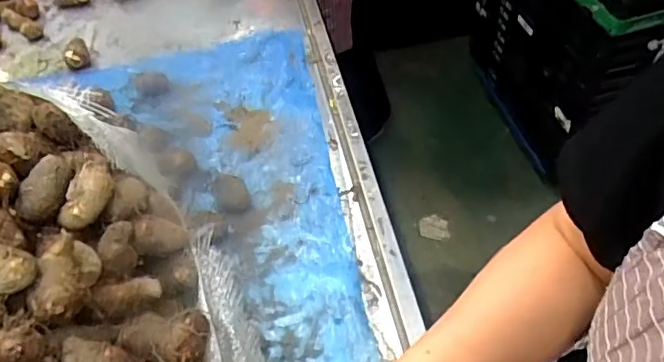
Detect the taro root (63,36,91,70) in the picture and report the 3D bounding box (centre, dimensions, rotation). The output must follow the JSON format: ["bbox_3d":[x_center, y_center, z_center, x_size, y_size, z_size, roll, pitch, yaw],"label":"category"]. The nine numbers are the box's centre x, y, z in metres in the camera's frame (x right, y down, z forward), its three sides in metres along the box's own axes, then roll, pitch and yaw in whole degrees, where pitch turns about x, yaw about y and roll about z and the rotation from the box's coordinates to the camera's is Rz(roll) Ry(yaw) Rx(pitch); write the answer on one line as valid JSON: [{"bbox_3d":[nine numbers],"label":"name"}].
[{"bbox_3d":[-0.419,-0.208,0.910,0.037,0.039,0.048,-21,53,-11],"label":"taro root"}]

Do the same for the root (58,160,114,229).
[{"bbox_3d":[-0.215,0.014,0.492,0.034,0.029,0.061,21,78,-2],"label":"root"}]

